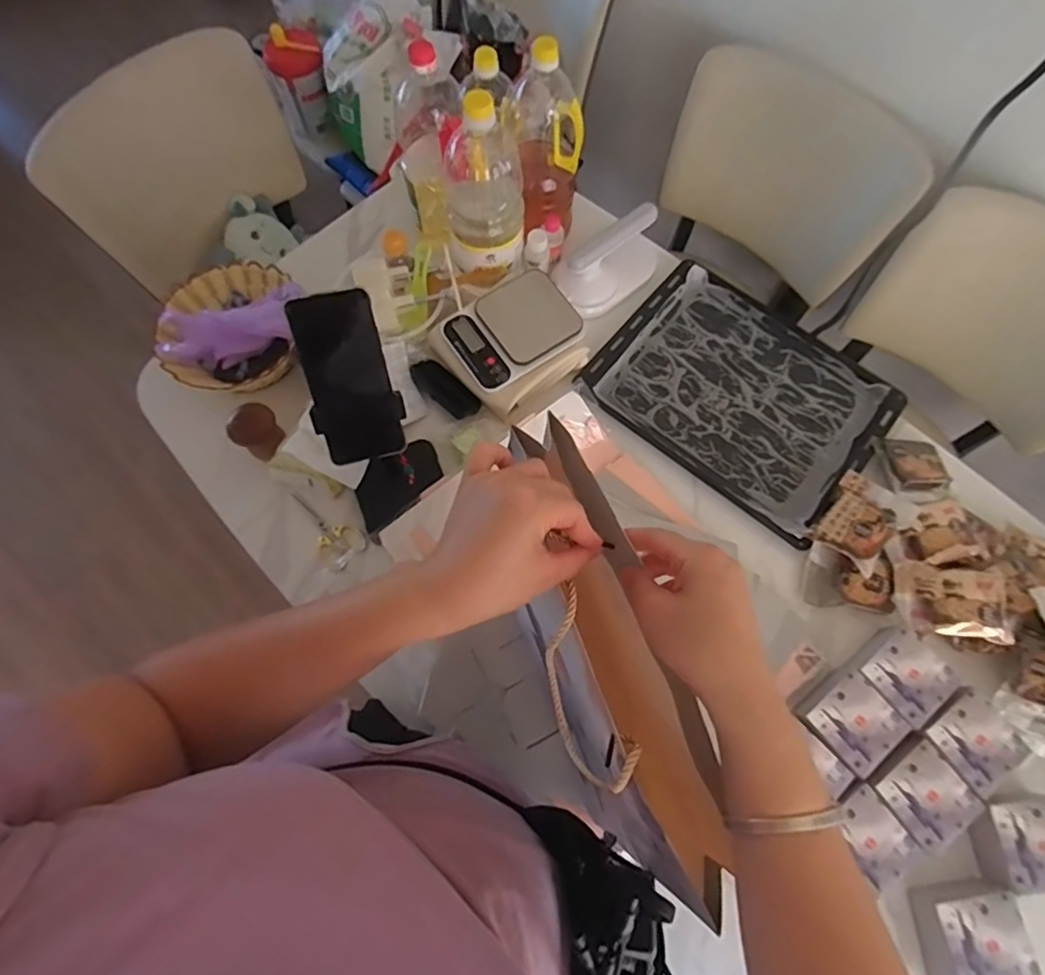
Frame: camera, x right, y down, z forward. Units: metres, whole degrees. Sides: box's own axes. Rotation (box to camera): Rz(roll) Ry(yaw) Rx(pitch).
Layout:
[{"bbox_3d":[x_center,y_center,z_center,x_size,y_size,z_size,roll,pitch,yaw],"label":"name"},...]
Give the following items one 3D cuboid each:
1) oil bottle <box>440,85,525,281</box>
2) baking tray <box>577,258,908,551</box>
[{"bbox_3d":[-0.051,-0.413,0.790,0.121,0.236,0.110,0,69,-1],"label":"oil bottle"},{"bbox_3d":[0.324,-0.145,0.866,0.391,0.033,0.316,36,73,12],"label":"baking tray"}]

